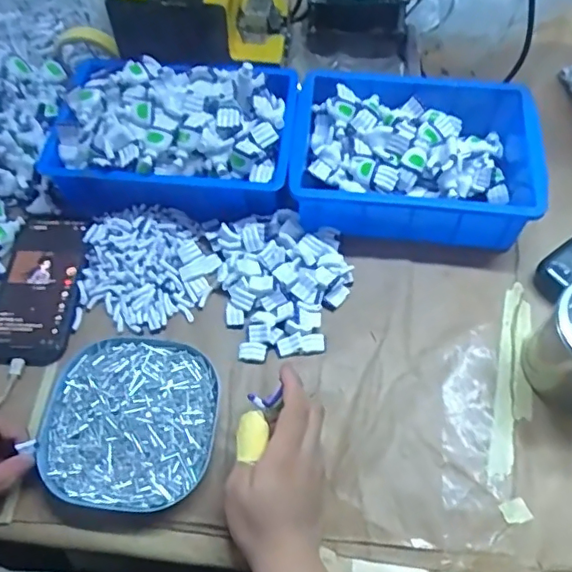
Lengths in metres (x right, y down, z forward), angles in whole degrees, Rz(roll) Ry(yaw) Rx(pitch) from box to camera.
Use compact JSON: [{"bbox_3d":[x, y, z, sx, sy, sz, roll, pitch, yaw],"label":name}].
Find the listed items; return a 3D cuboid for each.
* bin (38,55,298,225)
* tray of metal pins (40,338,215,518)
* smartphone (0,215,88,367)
[{"bbox_3d":[-0.121,-0.168,0.593,0.254,0.080,0.166,5,63,3],"label":"bin"},{"bbox_3d":[-0.134,0.115,0.484,0.144,0.030,0.146,3,63,2],"label":"tray of metal pins"},{"bbox_3d":[-0.251,0.000,0.570,0.083,0.015,0.167,0,63,0],"label":"smartphone"}]

